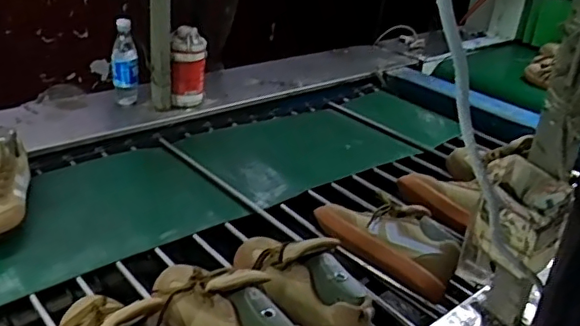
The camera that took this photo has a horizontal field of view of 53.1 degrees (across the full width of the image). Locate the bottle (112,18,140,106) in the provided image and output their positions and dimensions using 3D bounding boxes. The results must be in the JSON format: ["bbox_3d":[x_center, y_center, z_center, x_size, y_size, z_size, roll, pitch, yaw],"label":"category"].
[{"bbox_3d":[-0.406,-0.235,1.433,0.065,0.216,0.070,-1,30,-15],"label":"bottle"}]

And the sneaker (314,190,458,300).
[{"bbox_3d":[0.173,0.128,1.028,0.282,0.086,0.125,25,33,36],"label":"sneaker"}]

